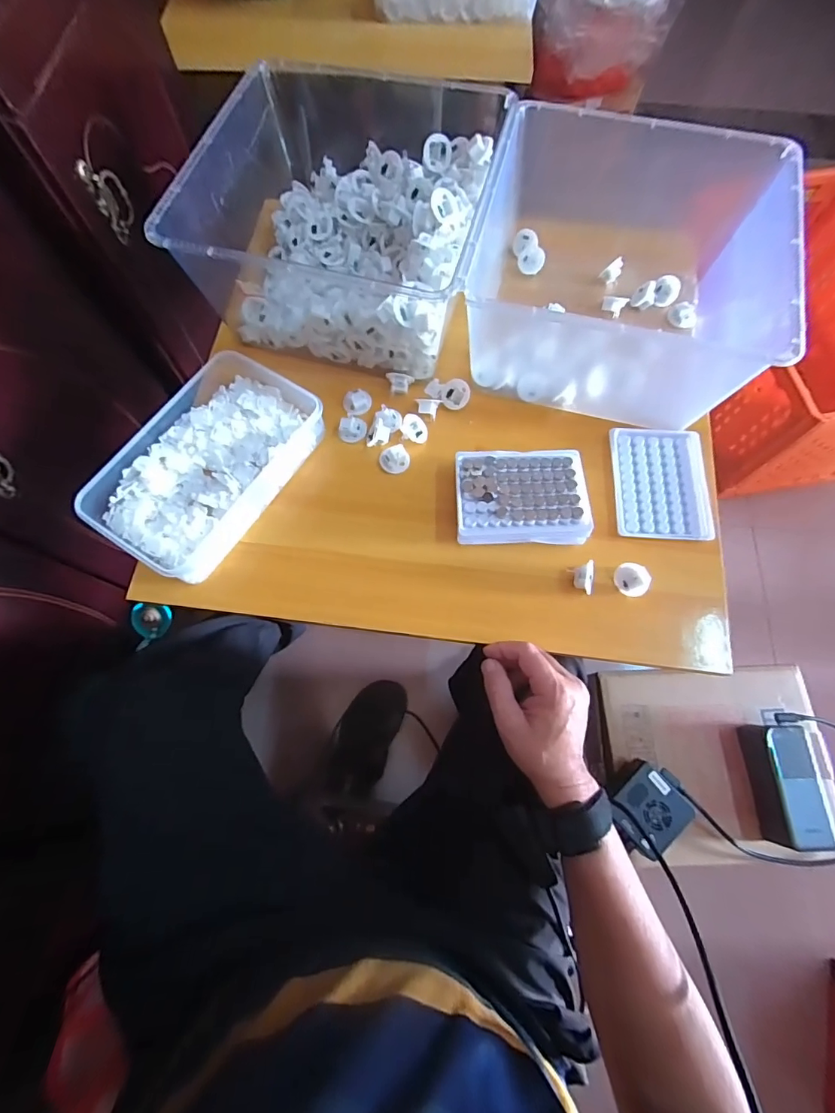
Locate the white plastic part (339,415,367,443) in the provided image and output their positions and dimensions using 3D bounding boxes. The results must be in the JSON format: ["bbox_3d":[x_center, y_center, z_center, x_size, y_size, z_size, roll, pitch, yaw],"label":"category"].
[{"bbox_3d":[-0.075,-0.146,0.531,0.030,0.016,0.026,9,71,3],"label":"white plastic part"}]

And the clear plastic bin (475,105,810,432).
[{"bbox_3d":[0.227,-0.331,0.534,0.294,0.177,0.325,14,71,5],"label":"clear plastic bin"}]

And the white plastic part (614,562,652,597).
[{"bbox_3d":[0.216,0.022,0.466,0.025,0.024,0.034,-37,75,-12],"label":"white plastic part"}]

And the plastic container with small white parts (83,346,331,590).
[{"bbox_3d":[-0.222,-0.103,0.502,0.150,0.043,0.248,33,74,10],"label":"plastic container with small white parts"}]

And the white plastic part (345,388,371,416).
[{"bbox_3d":[-0.070,-0.181,0.541,0.031,0.015,0.026,-15,72,-5],"label":"white plastic part"}]

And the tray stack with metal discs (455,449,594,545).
[{"bbox_3d":[0.107,-0.063,0.491,0.131,0.040,0.102,1,71,0],"label":"tray stack with metal discs"}]

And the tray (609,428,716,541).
[{"bbox_3d":[0.266,-0.080,0.507,0.102,0.010,0.130,4,71,1],"label":"tray"}]

